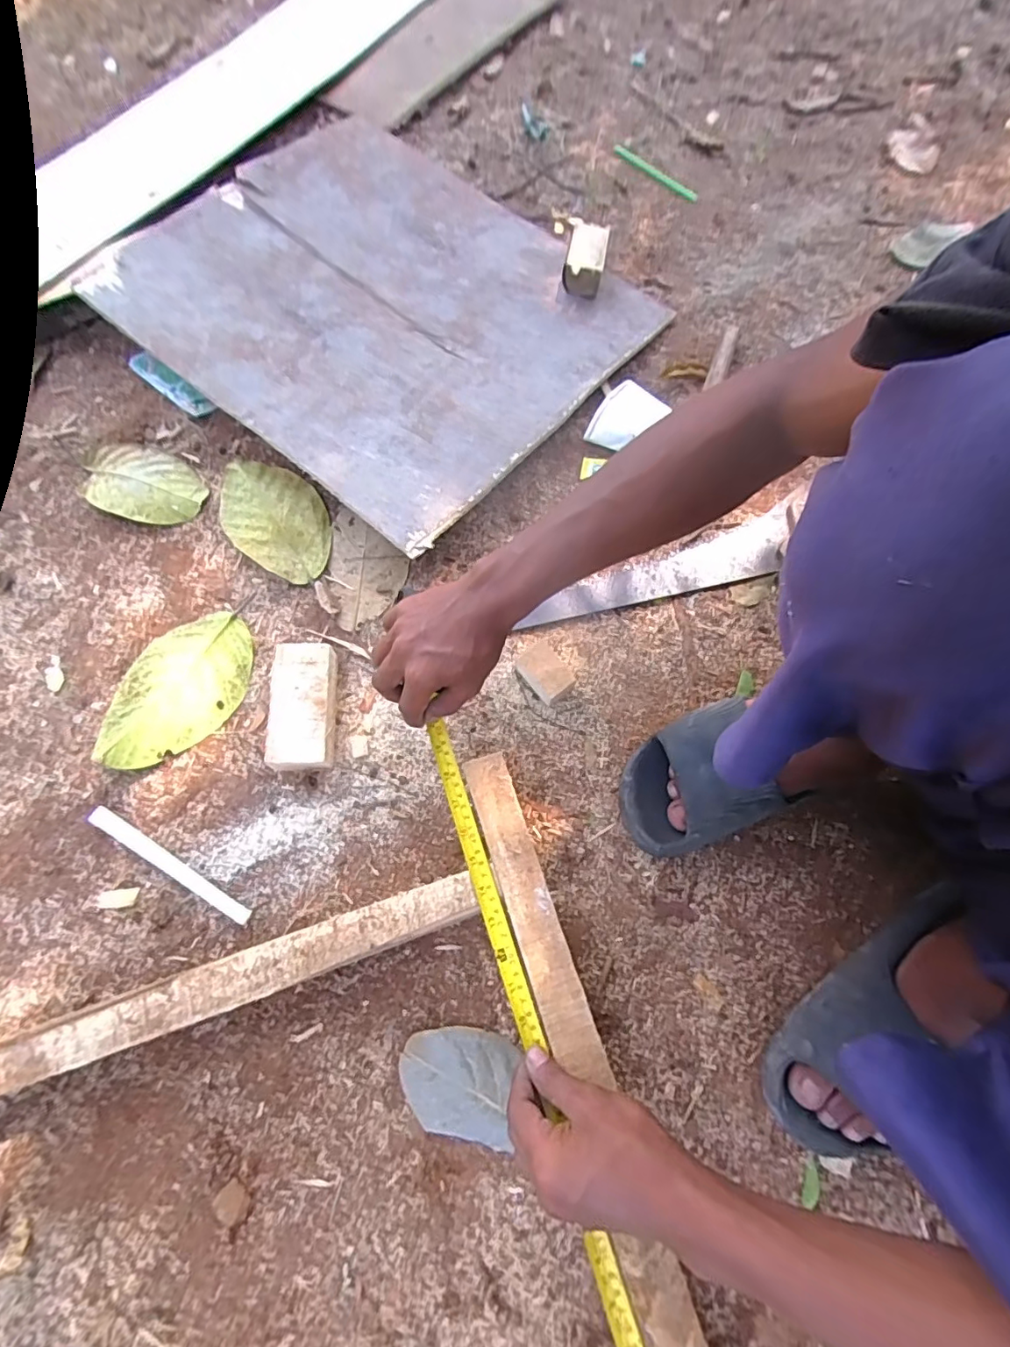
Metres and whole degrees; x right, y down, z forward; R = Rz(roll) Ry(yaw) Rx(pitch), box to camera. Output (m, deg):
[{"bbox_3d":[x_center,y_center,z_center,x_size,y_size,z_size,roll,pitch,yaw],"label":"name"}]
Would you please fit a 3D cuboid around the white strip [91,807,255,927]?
[{"bbox_3d":[-0.314,0.178,0.505,0.182,0.004,0.017,29,61,9],"label":"white strip"}]

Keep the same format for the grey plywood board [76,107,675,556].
[{"bbox_3d":[-0.160,-0.486,0.694,0.594,0.025,0.513,39,75,13],"label":"grey plywood board"}]

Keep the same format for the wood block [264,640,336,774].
[{"bbox_3d":[-0.200,0.033,0.543,0.059,0.038,0.124,-4,71,-1],"label":"wood block"}]

